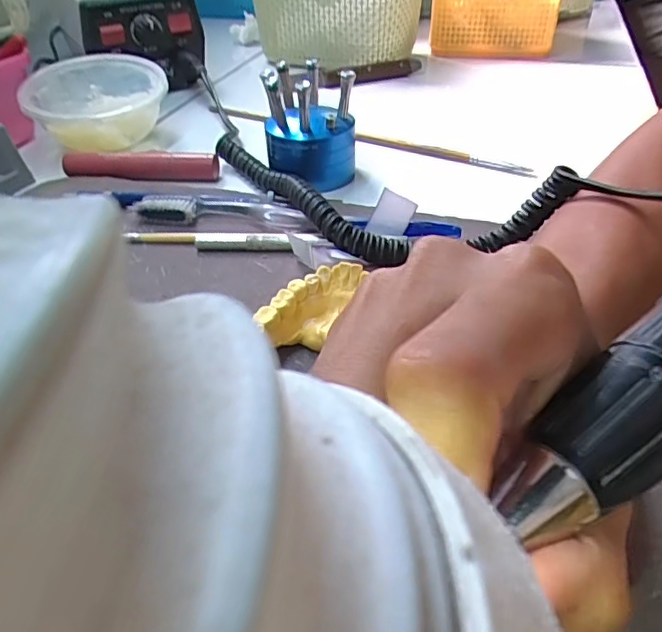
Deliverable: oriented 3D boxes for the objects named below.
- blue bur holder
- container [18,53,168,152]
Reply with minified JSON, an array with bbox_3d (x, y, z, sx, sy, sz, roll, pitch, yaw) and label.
[{"bbox_3d":[-0.013,-0.123,0.372,0.057,0.060,0.059,-2,37,0],"label":"blue bur holder"},{"bbox_3d":[-0.176,-0.162,0.444,0.098,0.043,0.100,-11,40,-12],"label":"container"}]

